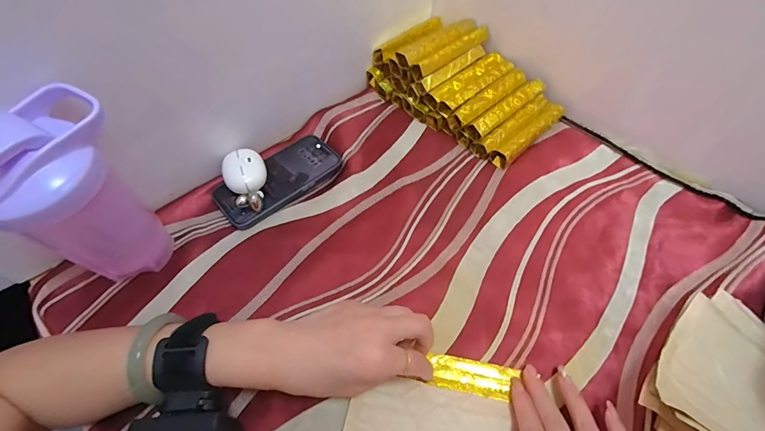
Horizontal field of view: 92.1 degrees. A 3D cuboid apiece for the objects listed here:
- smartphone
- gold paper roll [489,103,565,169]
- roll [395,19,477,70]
[{"bbox_3d":[-0.122,-0.045,0.439,0.148,0.013,0.077,-37,71,-25],"label":"smartphone"},{"bbox_3d":[0.191,-0.107,0.476,0.135,0.026,0.024,-36,60,-23],"label":"gold paper roll"},{"bbox_3d":[0.076,-0.236,0.505,0.130,0.020,0.034,-34,59,-21],"label":"roll"}]

